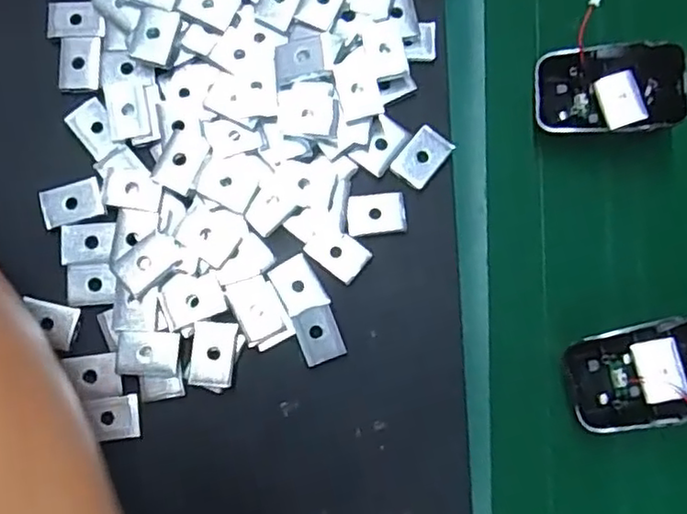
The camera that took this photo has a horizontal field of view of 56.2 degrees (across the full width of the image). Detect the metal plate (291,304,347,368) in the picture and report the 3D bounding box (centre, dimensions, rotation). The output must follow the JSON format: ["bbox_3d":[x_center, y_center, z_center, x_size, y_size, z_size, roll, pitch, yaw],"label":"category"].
[{"bbox_3d":[-0.011,0.036,0.298,0.019,0.004,0.025,-20,93,-10],"label":"metal plate"}]

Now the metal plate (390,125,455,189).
[{"bbox_3d":[0.038,-0.049,0.316,0.019,0.004,0.029,40,82,7],"label":"metal plate"}]

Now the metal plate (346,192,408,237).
[{"bbox_3d":[0.016,-0.021,0.310,0.028,0.006,0.020,-6,79,-1],"label":"metal plate"}]

